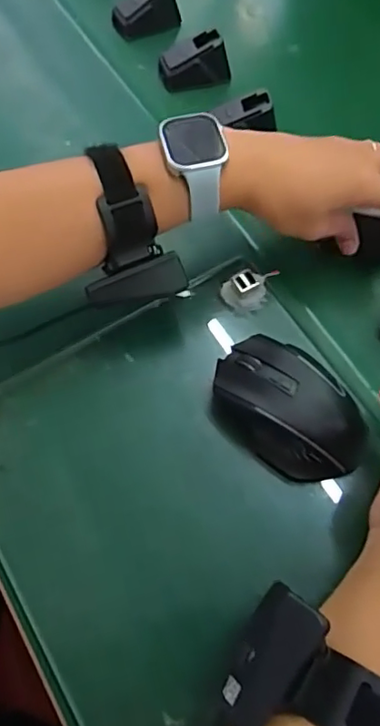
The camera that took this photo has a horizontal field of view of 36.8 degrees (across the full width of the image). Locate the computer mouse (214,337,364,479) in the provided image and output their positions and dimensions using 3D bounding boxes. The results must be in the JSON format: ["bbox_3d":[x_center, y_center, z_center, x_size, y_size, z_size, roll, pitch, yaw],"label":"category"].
[{"bbox_3d":[0.070,0.034,0.405,0.114,0.051,0.068,39,69,15],"label":"computer mouse"}]

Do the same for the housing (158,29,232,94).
[{"bbox_3d":[0.006,-0.302,0.570,0.067,0.043,0.033,-8,65,-6],"label":"housing"}]

